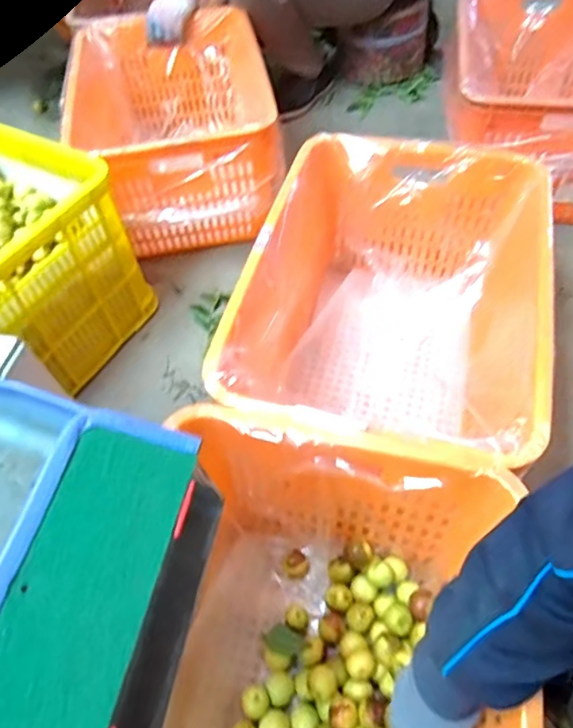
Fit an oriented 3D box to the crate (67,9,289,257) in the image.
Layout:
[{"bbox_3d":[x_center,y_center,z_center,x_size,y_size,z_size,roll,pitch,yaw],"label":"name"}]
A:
[{"bbox_3d":[-0.230,-0.494,1.104,0.371,0.259,0.512,-11,54,-5],"label":"crate"}]

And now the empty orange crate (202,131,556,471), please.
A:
[{"bbox_3d":[0.160,-0.058,0.776,0.400,0.272,0.519,13,56,12],"label":"empty orange crate"}]

